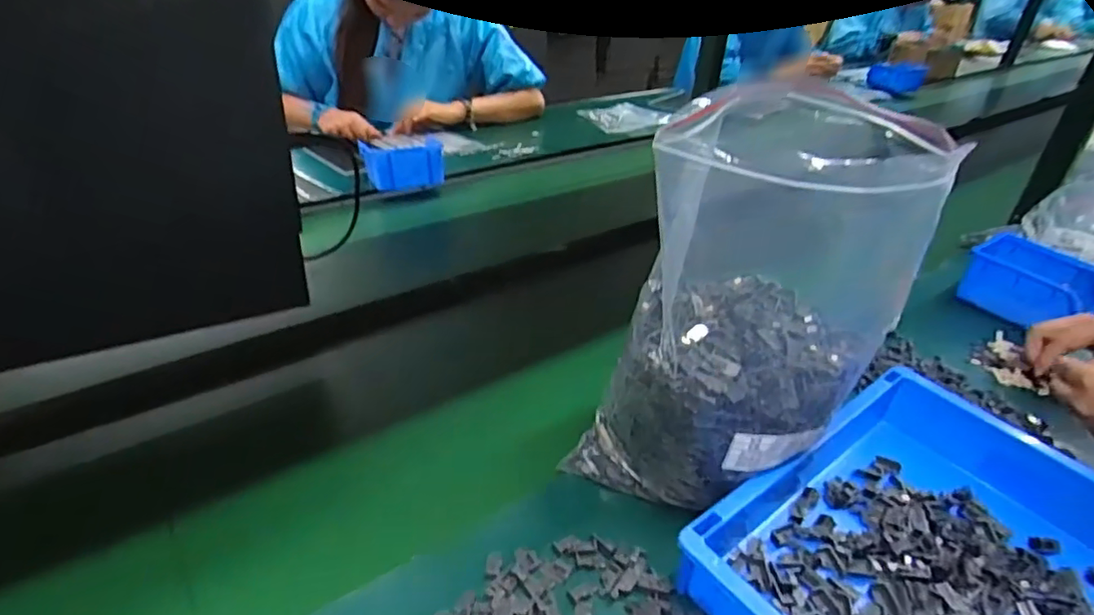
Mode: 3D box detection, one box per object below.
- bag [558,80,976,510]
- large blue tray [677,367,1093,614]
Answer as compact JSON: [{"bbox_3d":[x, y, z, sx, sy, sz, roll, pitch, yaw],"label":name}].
[{"bbox_3d":[0.152,0.014,0.440,0.188,0.290,0.140,-24,44,-36],"label":"bag"},{"bbox_3d":[0.270,0.179,0.424,0.318,0.073,0.214,-21,42,-33],"label":"large blue tray"}]

